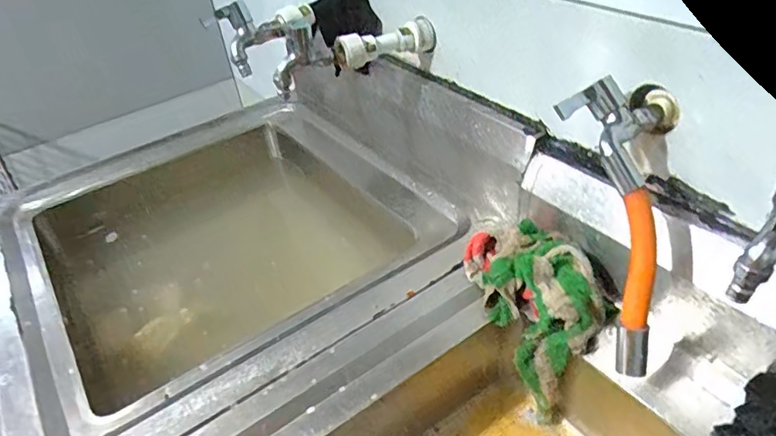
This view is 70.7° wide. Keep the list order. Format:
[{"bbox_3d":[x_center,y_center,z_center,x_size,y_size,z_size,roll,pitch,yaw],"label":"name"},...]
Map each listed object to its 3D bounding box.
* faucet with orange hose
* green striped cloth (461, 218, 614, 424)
[{"bbox_3d":[0.200,0.005,0.462,0.108,0.051,0.247,-2,83,5],"label":"faucet with orange hose"},{"bbox_3d":[0.152,0.114,0.603,0.092,0.183,0.164,-23,40,-21],"label":"green striped cloth"}]

